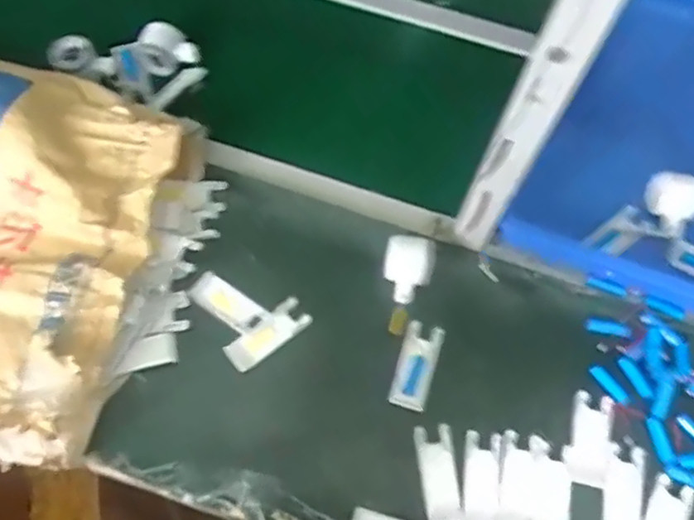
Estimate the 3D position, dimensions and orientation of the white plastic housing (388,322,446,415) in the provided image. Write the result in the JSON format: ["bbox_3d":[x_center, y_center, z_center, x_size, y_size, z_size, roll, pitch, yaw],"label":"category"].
[{"bbox_3d":[0.085,0.130,0.788,0.043,0.018,0.105,17,69,7],"label":"white plastic housing"}]

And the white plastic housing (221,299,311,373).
[{"bbox_3d":[-0.099,0.094,0.804,0.108,0.017,0.040,-34,72,-13],"label":"white plastic housing"}]

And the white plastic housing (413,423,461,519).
[{"bbox_3d":[0.105,0.244,0.734,0.041,0.009,0.106,-6,68,-2],"label":"white plastic housing"}]

